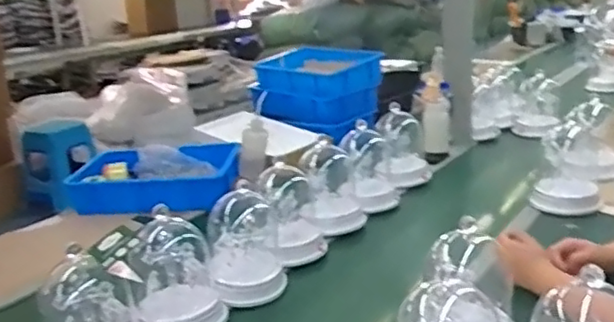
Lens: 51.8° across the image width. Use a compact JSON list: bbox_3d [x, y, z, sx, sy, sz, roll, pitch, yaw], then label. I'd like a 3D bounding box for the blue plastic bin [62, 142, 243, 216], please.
[{"bbox_3d":[-0.390,0.051,1.651,0.426,0.112,0.250,-5,16,-5],"label":"blue plastic bin"}]

